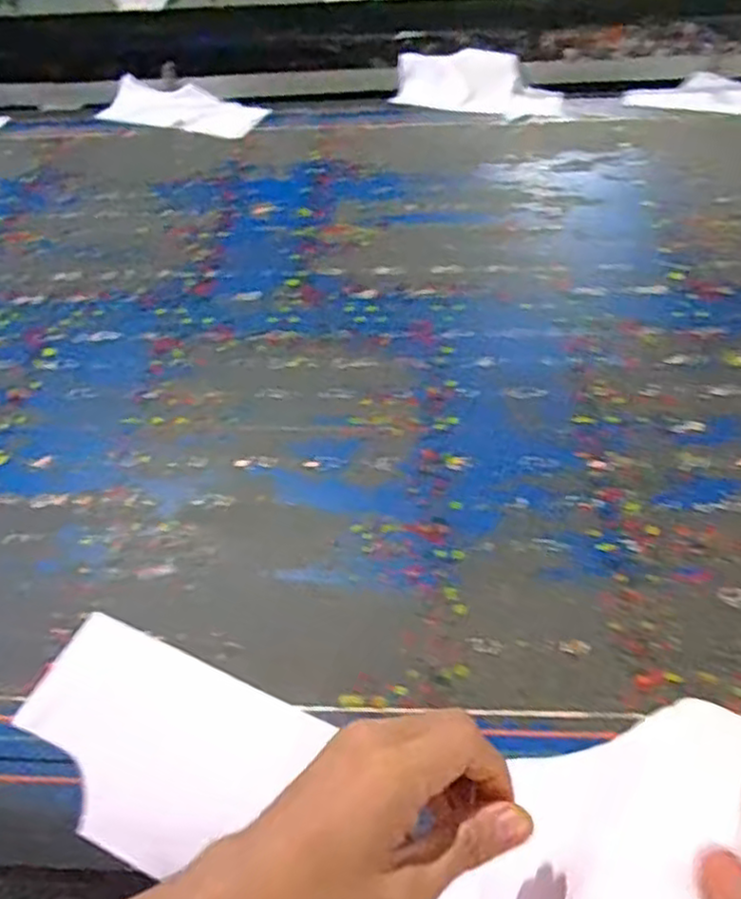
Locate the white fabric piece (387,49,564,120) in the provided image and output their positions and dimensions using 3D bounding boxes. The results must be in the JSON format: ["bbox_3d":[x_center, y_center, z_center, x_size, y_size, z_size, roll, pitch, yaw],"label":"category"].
[{"bbox_3d":[0.204,-0.682,1.268,0.325,0.068,0.124,17,52,17],"label":"white fabric piece"}]

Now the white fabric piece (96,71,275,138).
[{"bbox_3d":[-0.372,-0.667,1.354,0.337,0.053,0.179,19,53,19],"label":"white fabric piece"}]

